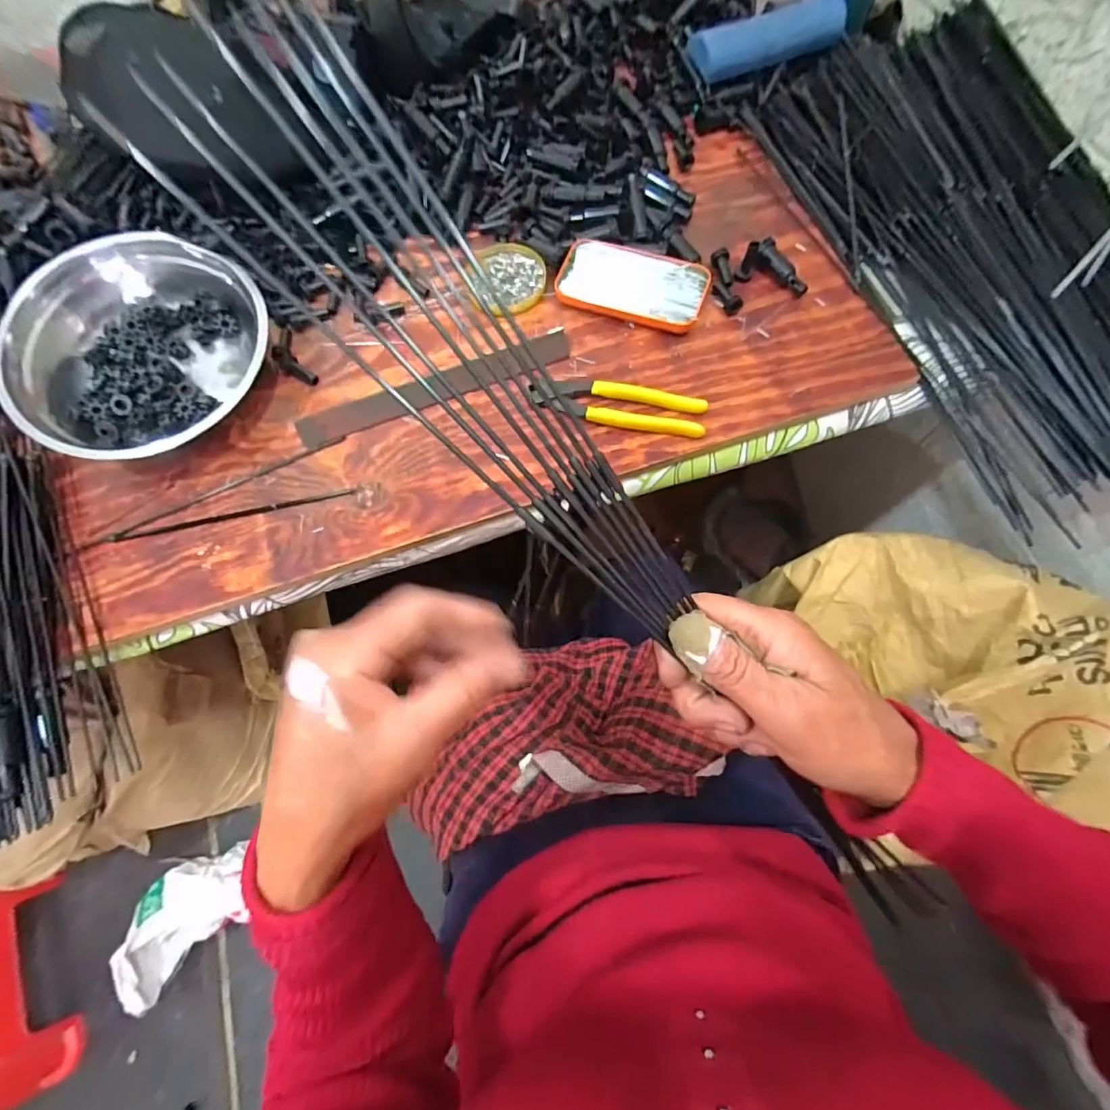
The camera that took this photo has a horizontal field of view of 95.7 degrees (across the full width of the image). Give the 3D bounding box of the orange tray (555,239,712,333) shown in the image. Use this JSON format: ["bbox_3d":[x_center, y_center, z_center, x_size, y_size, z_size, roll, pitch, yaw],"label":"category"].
[{"bbox_3d":[0.079,-0.274,0.500,0.143,0.019,0.081,22,75,6],"label":"orange tray"}]

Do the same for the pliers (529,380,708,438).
[{"bbox_3d":[0.057,-0.139,0.465,0.160,0.016,0.038,14,72,7],"label":"pliers"}]

